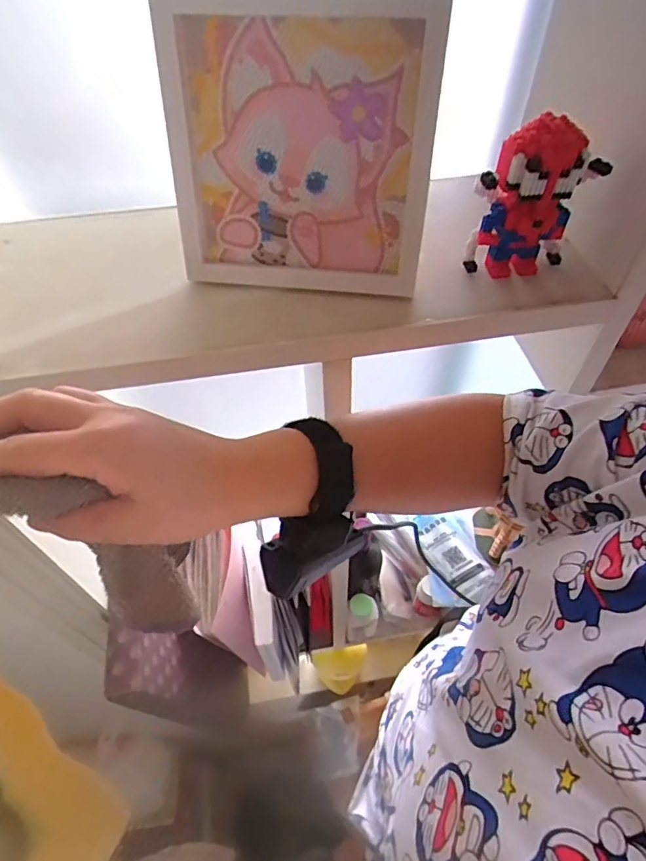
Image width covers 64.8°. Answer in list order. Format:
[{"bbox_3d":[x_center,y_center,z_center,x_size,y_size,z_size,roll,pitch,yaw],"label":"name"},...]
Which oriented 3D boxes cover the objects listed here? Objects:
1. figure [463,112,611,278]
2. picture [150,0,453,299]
[{"bbox_3d":[0.151,-0.159,0.365,0.081,0.111,0.048,11,54,10],"label":"figure"},{"bbox_3d":[-0.016,-0.181,0.342,0.172,0.173,0.014,6,38,6],"label":"picture"}]

